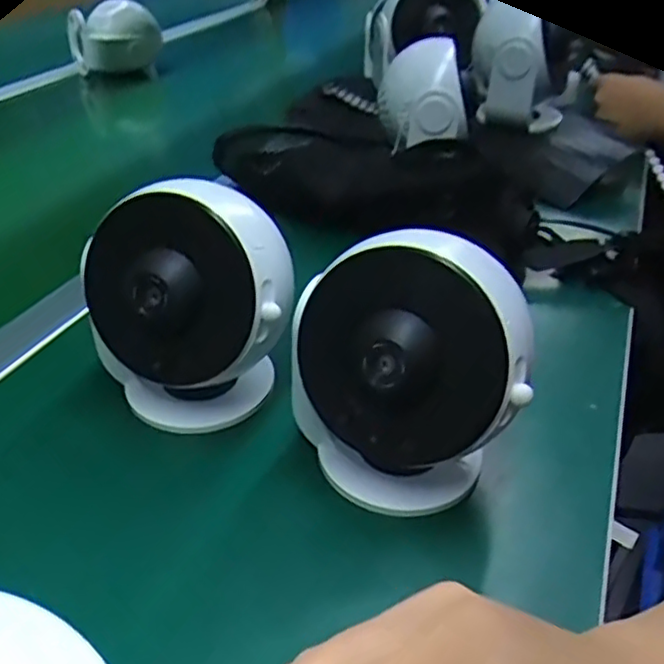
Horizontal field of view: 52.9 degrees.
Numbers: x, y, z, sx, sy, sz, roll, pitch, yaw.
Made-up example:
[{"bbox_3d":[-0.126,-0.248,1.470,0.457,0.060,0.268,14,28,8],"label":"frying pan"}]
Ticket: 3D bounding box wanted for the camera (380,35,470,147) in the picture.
[{"bbox_3d":[0.080,-0.212,0.589,0.070,0.069,0.085,1,35,1],"label":"camera"}]

